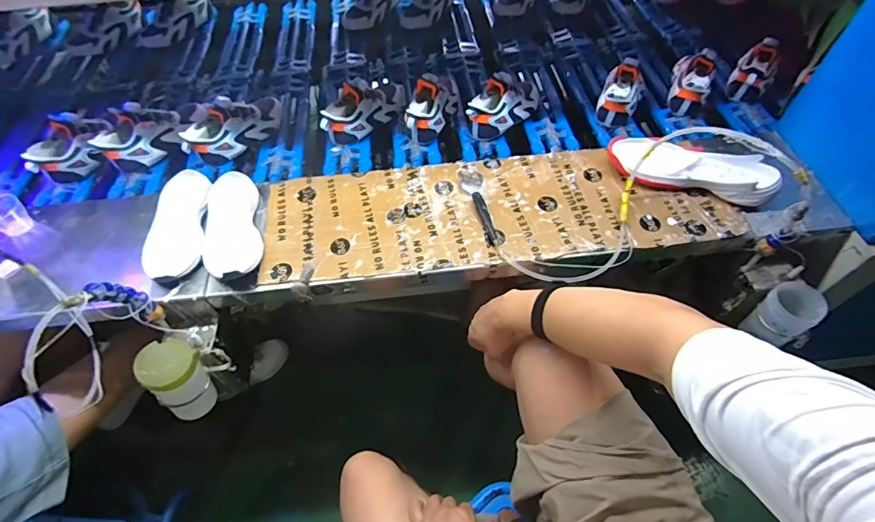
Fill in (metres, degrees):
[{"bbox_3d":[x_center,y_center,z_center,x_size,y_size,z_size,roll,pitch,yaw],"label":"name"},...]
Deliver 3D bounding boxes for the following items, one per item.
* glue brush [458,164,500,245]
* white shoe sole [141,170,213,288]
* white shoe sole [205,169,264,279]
[{"bbox_3d":[0.069,-0.105,0.770,0.041,0.013,0.194,-8,57,-1],"label":"glue brush"},{"bbox_3d":[-0.441,-0.062,0.751,0.093,0.038,0.221,-9,57,-1],"label":"white shoe sole"},{"bbox_3d":[-0.345,-0.058,0.745,0.081,0.037,0.225,-13,57,-4],"label":"white shoe sole"}]

